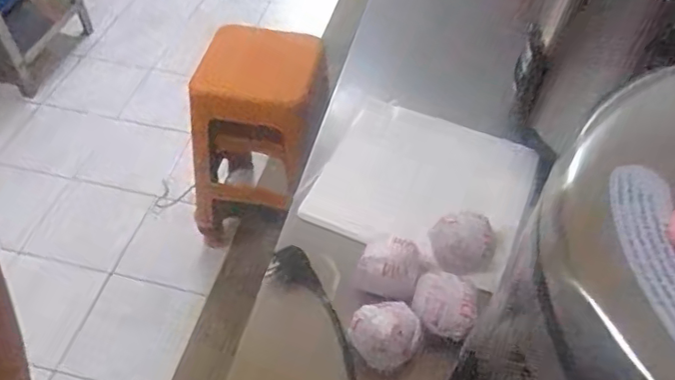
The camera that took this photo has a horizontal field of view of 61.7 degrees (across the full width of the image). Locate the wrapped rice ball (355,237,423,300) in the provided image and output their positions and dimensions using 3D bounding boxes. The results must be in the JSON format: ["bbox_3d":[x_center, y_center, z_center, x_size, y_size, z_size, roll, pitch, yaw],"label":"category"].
[{"bbox_3d":[0.060,0.089,0.658,0.068,0.041,0.060,21,52,15],"label":"wrapped rice ball"}]

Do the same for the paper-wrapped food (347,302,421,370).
[{"bbox_3d":[0.052,0.150,0.601,0.070,0.039,0.064,32,56,23],"label":"paper-wrapped food"}]

